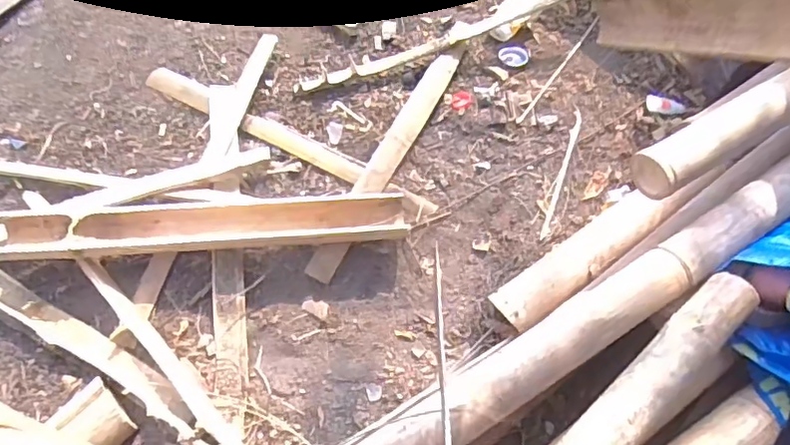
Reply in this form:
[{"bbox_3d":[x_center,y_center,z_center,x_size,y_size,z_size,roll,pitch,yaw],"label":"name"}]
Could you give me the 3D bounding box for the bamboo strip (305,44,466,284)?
[{"bbox_3d":[-0.001,-0.116,0.890,0.046,0.015,0.481,25,65,9],"label":"bamboo strip"}]

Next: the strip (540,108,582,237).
[{"bbox_3d":[0.264,-0.081,0.899,0.014,0.013,0.248,20,63,6],"label":"strip"}]

